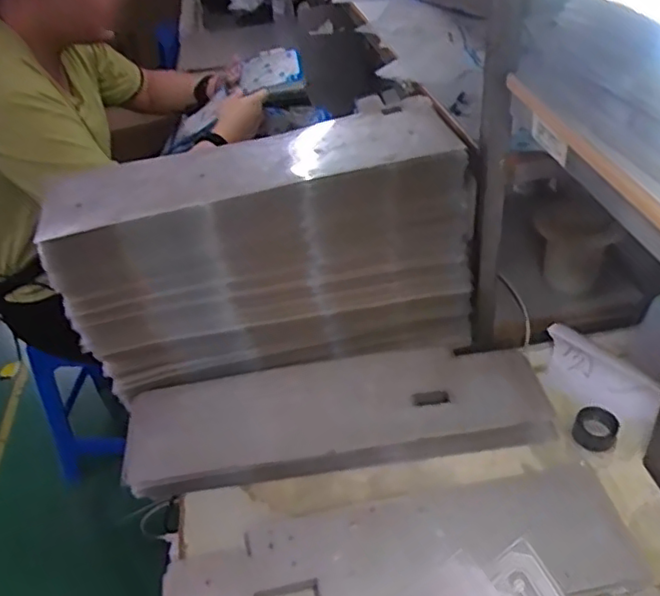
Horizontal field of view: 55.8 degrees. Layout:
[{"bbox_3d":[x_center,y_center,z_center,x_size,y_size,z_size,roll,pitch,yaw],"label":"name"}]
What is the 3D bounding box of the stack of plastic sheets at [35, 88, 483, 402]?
[{"bbox_3d":[-0.061,-0.042,0.717,0.434,0.240,0.167,-9,40,-5],"label":"stack of plastic sheets"}]

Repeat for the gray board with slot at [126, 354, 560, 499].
[{"bbox_3d":[0.010,0.123,0.681,0.442,0.026,0.124,-9,50,-2],"label":"gray board with slot"}]

